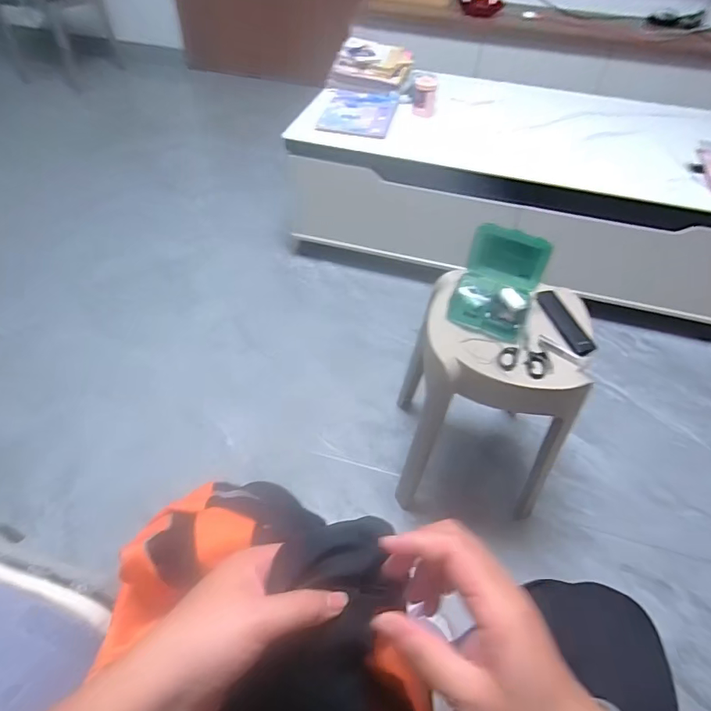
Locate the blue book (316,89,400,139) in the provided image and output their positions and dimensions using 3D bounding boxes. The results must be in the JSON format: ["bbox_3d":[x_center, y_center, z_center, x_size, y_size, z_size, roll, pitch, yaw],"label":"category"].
[{"bbox_3d":[0.014,-0.764,1.471,0.212,0.016,0.307,7,49,5],"label":"blue book"}]

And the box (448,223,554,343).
[{"bbox_3d":[0.242,-0.125,0.801,0.128,0.123,0.135,23,51,16],"label":"box"}]

